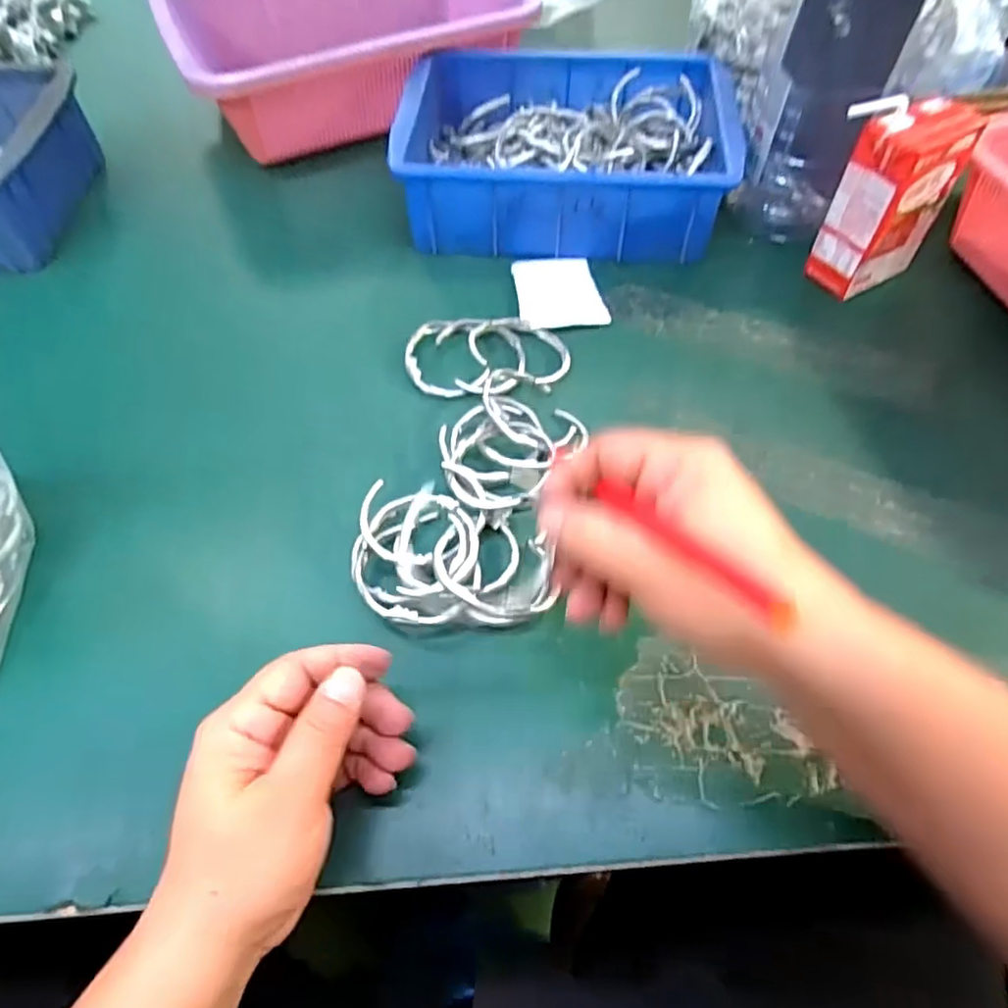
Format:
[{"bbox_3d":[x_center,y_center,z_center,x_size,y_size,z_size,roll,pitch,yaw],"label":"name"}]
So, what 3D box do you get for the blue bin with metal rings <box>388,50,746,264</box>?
[{"bbox_3d":[0.048,-0.273,0.513,0.242,0.081,0.174,3,58,3],"label":"blue bin with metal rings"}]

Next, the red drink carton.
[{"bbox_3d":[0.254,-0.201,0.433,0.074,0.117,0.045,-25,61,-14],"label":"red drink carton"}]

